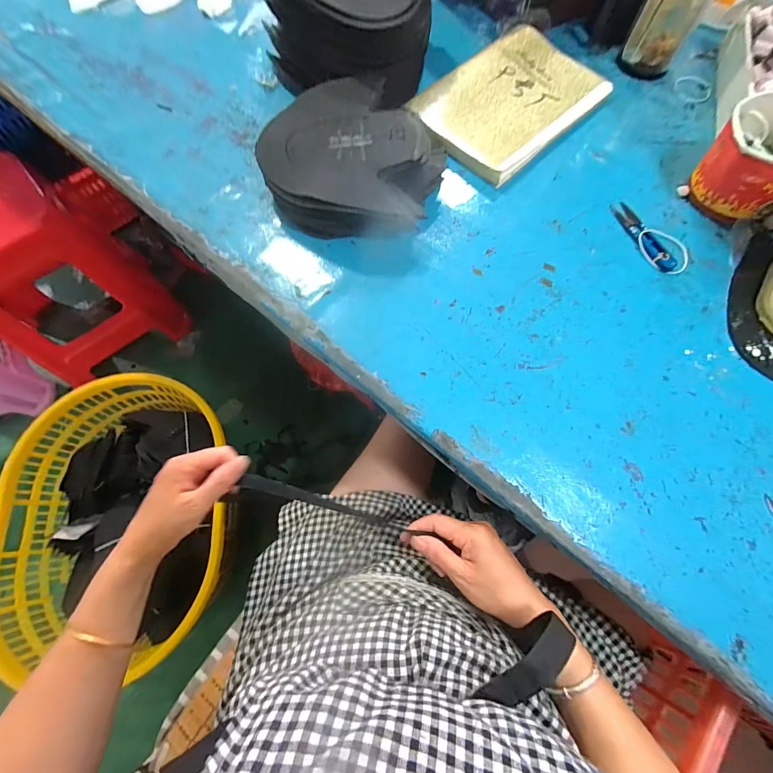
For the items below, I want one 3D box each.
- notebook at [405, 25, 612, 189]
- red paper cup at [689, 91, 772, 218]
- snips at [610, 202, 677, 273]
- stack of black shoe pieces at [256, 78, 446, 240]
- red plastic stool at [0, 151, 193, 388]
[{"bbox_3d":[0.165,-0.386,0.506,0.174,0.030,0.252,41,75,14],"label":"notebook"},{"bbox_3d":[0.430,-0.257,0.427,0.128,0.082,0.112,-32,73,-11],"label":"red paper cup"},{"bbox_3d":[0.303,-0.179,0.441,0.024,0.006,0.106,-19,71,-6],"label":"snips"},{"bbox_3d":[-0.037,-0.268,0.446,0.216,0.066,0.194,-2,70,0],"label":"stack of black shoe pieces"},{"bbox_3d":[-0.866,-0.291,0.989,0.355,0.436,0.331,-37,74,-12],"label":"red plastic stool"}]

